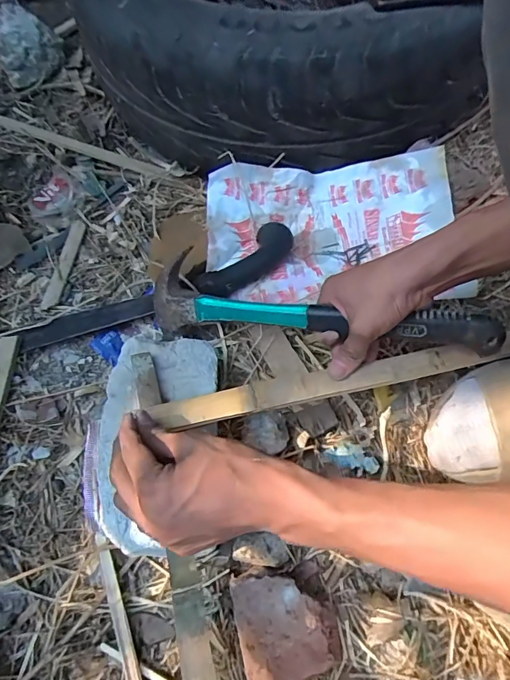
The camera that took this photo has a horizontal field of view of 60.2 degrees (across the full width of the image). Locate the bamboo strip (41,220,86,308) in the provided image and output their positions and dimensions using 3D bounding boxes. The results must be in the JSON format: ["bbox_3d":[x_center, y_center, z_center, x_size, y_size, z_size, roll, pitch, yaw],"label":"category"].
[{"bbox_3d":[-0.250,-0.103,0.579,0.021,0.005,0.141,2,61,4],"label":"bamboo strip"}]

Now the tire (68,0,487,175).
[{"bbox_3d":[0.038,-0.522,0.638,0.522,0.188,0.603,-3,67,-1],"label":"tire"}]

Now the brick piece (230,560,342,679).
[{"bbox_3d":[0.026,0.229,0.358,0.077,0.033,0.084,-12,61,-4],"label":"brick piece"}]

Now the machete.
[{"bbox_3d":[-0.108,-0.053,0.522,0.341,0.043,0.068,-22,62,-10],"label":"machete"}]

